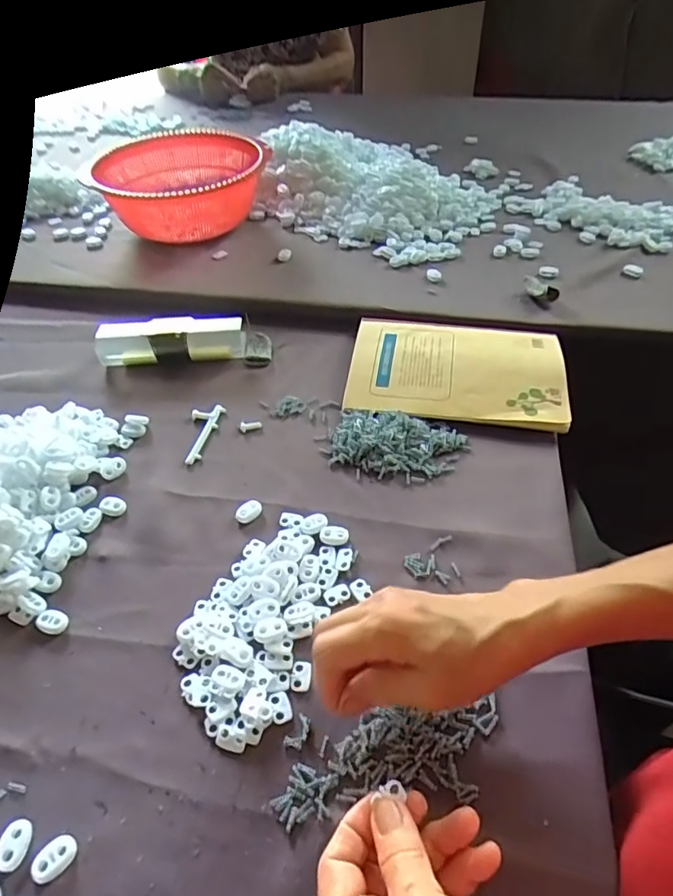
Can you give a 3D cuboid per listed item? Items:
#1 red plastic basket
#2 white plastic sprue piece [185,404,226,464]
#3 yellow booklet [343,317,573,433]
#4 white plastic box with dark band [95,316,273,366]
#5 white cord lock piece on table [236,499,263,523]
[{"bbox_3d":[-0.210,-0.366,0.761,0.210,0.087,0.254,-19,49,-14],"label":"red plastic basket"},{"bbox_3d":[-0.129,-0.015,0.508,0.029,0.005,0.073,8,48,10],"label":"white plastic sprue piece"},{"bbox_3d":[0.119,-0.083,0.543,0.207,0.014,0.139,6,48,9],"label":"yellow booklet"},{"bbox_3d":[-0.162,-0.119,0.577,0.178,0.034,0.044,0,47,3],"label":"white plastic box with dark band"},{"bbox_3d":[-0.071,0.051,0.440,0.023,0.008,0.016,-21,49,-16],"label":"white cord lock piece on table"}]

